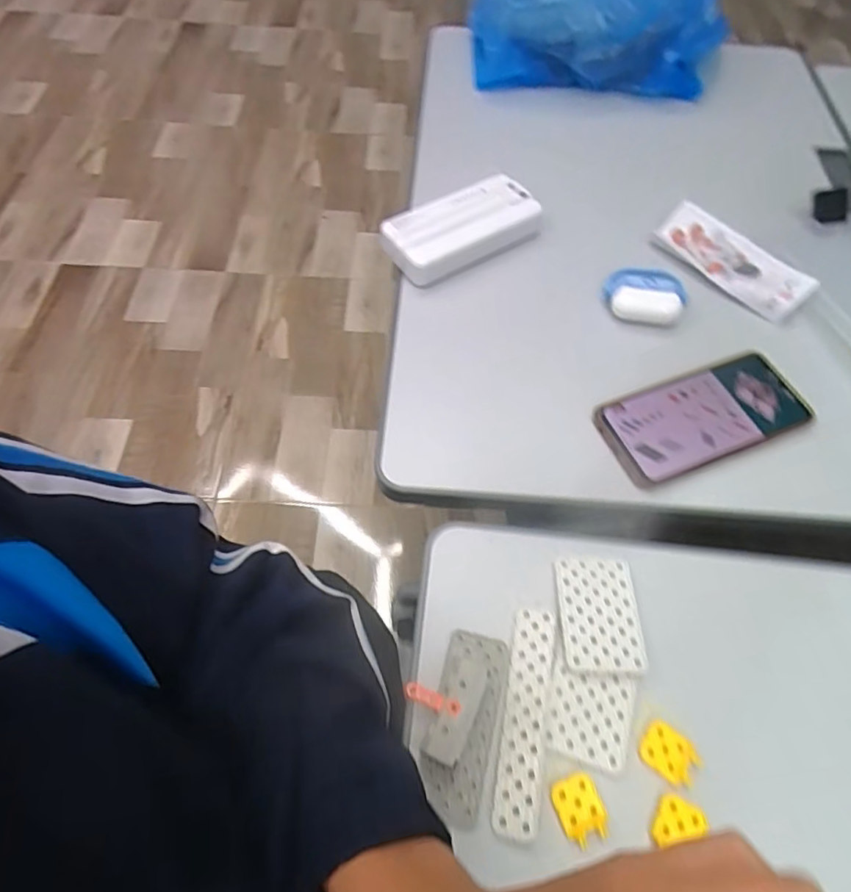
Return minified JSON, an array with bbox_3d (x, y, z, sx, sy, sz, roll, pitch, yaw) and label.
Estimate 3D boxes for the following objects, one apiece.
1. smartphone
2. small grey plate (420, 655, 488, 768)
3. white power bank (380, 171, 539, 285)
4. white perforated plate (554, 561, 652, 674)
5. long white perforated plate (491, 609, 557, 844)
[{"bbox_3d":[0.218,-0.025,0.432,0.159,0.009,0.071,-18,63,-11],"label":"smartphone"},{"bbox_3d":[0.017,0.147,0.311,0.022,0.005,0.055,19,60,13],"label":"small grey plate"},{"bbox_3d":[0.032,-0.202,0.517,0.145,0.031,0.064,-29,65,-17],"label":"white power bank"},{"bbox_3d":[0.113,0.109,0.359,0.051,0.007,0.071,1,60,-1],"label":"white perforated plate"},{"bbox_3d":[0.061,0.160,0.330,0.024,0.005,0.123,11,61,5],"label":"long white perforated plate"}]

